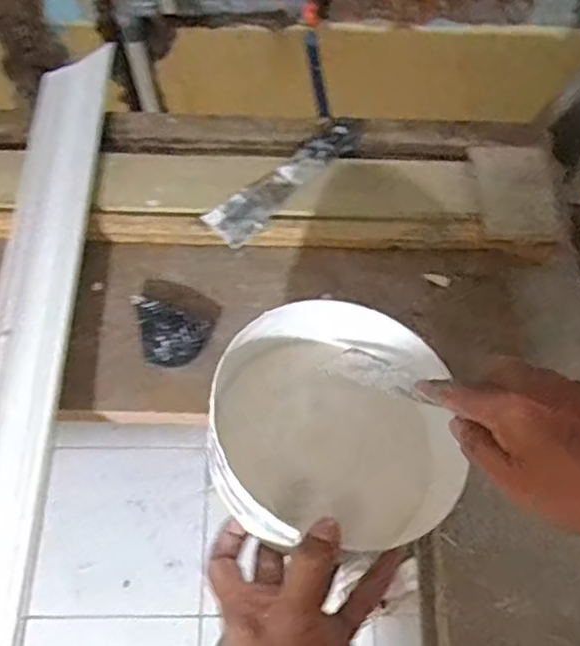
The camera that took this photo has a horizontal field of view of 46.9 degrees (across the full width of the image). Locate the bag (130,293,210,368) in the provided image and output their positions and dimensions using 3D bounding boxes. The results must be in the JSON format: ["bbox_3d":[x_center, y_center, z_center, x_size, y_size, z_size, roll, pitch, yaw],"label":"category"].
[{"bbox_3d":[-0.121,0.008,0.616,0.081,0.028,0.053,28,65,13],"label":"bag"}]

